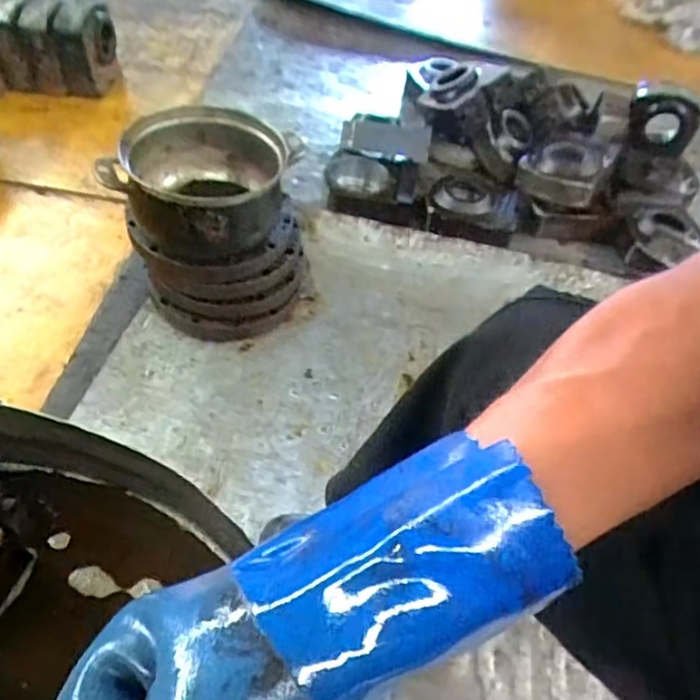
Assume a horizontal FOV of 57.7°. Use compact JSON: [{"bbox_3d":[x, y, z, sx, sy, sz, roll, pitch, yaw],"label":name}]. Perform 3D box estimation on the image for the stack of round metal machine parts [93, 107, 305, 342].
[{"bbox_3d":[-0.219,-0.208,1.051,0.278,0.281,0.262,0,50,-6],"label":"stack of round metal machine parts"}]

